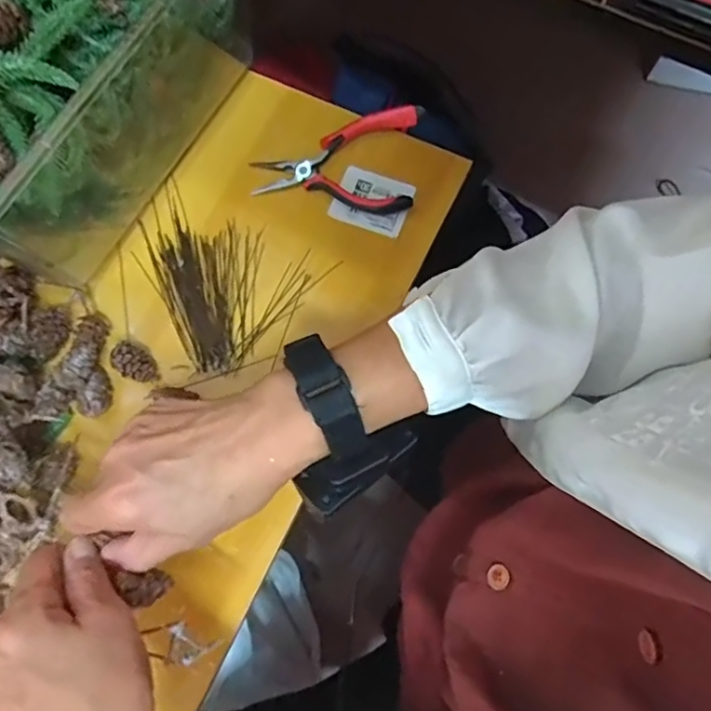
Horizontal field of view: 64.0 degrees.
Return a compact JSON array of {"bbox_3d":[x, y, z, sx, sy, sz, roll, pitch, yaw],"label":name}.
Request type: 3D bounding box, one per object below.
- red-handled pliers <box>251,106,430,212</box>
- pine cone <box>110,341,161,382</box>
[{"bbox_3d":[-0.015,-0.156,0.451,0.129,0.022,0.081,3,75,2],"label":"red-handled pliers"},{"bbox_3d":[-0.159,0.006,0.413,0.033,0.018,0.022,34,78,10],"label":"pine cone"}]

